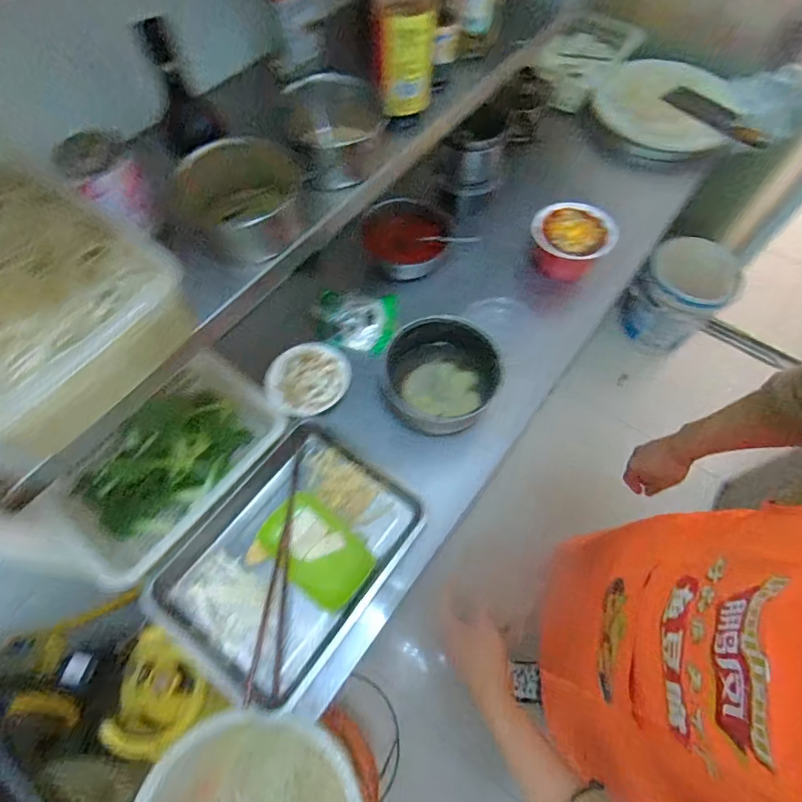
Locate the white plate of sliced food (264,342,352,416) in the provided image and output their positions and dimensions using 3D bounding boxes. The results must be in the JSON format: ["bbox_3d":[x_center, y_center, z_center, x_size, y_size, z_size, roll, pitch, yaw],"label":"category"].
[{"bbox_3d":[-0.172,-0.038,0.860,0.138,0.055,0.159,40,70,18],"label":"white plate of sliced food"}]

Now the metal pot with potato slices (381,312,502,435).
[{"bbox_3d":[0.071,-0.052,0.863,0.201,0.113,0.189,0,63,1],"label":"metal pot with potato slices"}]

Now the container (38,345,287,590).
[{"bbox_3d":[-0.379,0.106,0.776,0.209,0.108,0.360,34,69,16],"label":"container"}]

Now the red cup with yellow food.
[{"bbox_3d":[0.361,-0.342,0.991,0.165,0.100,0.152,0,63,1],"label":"red cup with yellow food"}]

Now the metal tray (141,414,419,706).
[{"bbox_3d":[-0.172,0.246,0.748,0.287,0.064,0.385,34,69,16],"label":"metal tray"}]

